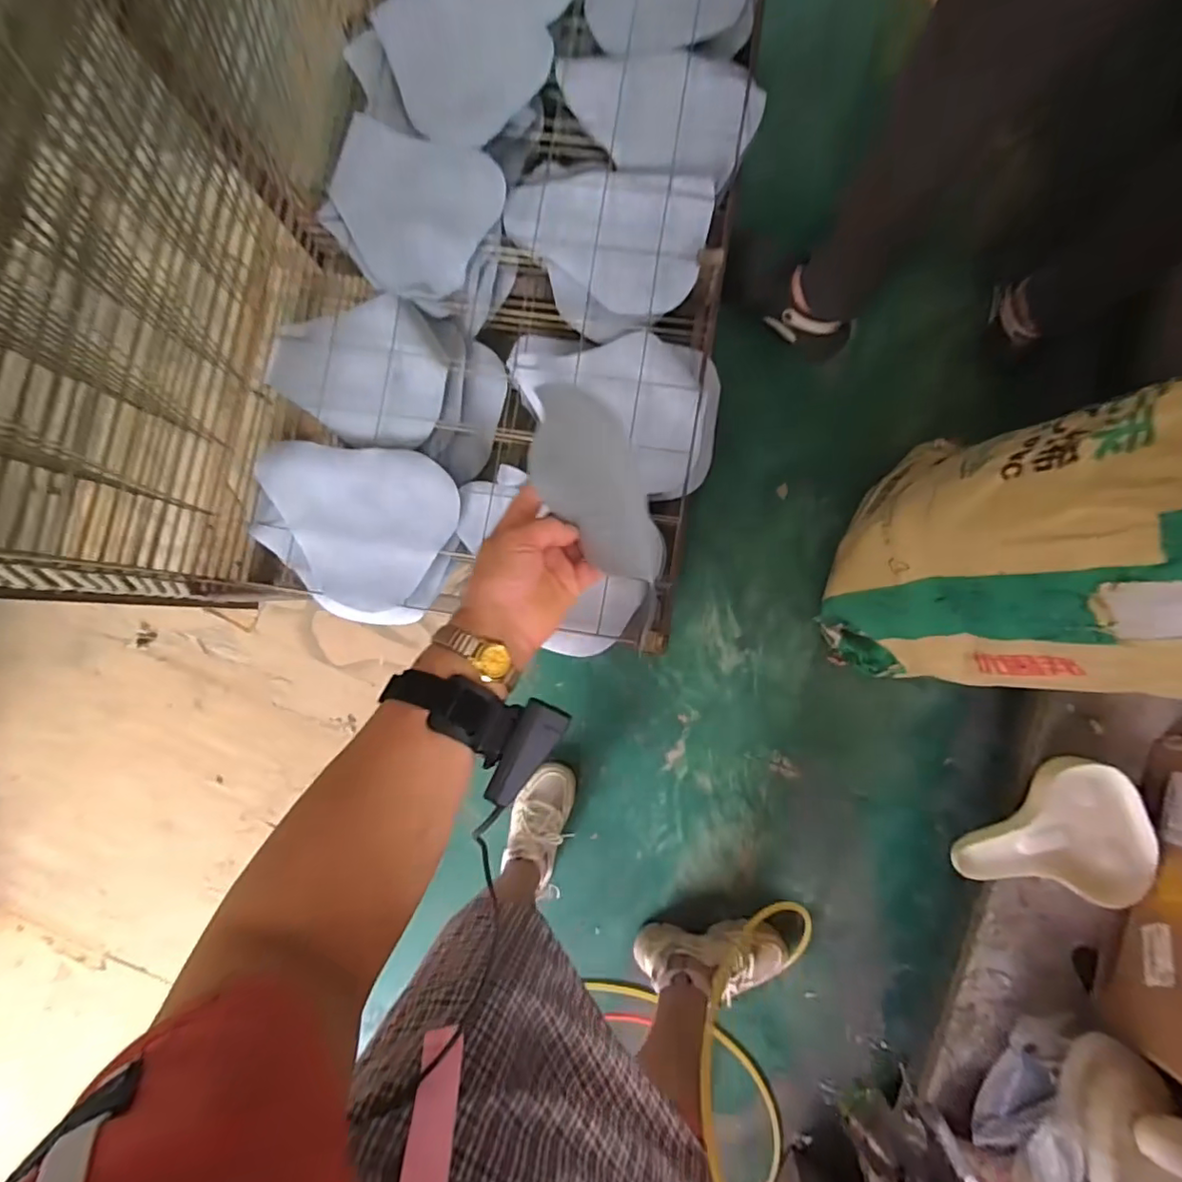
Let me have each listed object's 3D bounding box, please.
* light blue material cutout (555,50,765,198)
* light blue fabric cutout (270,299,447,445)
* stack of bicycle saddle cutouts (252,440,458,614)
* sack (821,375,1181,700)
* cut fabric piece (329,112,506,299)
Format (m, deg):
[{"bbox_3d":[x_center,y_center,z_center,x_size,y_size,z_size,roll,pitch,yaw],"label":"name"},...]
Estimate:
[{"bbox_3d":[0.102,-0.762,0.901,0.316,0.014,0.208,14,87,6],"label":"light blue material cutout"},{"bbox_3d":[-0.355,-0.358,0.916,0.276,0.045,0.221,30,89,6],"label":"light blue fabric cutout"},{"bbox_3d":[-0.358,-0.097,0.861,0.301,0.048,0.247,2,86,5],"label":"stack of bicycle saddle cutouts"},{"bbox_3d":[0.612,-0.053,0.718,0.297,0.711,0.374,-14,85,-18],"label":"sack"},{"bbox_3d":[-0.275,-0.593,0.885,0.252,0.052,0.235,12,87,6],"label":"cut fabric piece"}]

